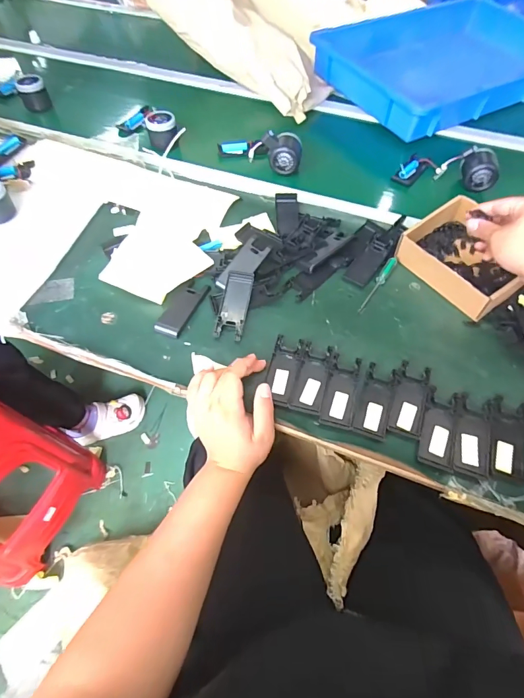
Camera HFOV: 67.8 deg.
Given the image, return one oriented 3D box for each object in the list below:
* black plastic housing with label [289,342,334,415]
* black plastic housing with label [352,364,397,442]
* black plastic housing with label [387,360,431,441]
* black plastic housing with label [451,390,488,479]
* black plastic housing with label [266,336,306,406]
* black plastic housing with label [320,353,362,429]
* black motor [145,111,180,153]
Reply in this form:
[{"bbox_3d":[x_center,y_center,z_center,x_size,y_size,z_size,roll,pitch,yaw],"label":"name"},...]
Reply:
[{"bbox_3d":[0.066,0.037,0.503,0.039,0.007,0.099,15,58,9],"label":"black plastic housing with label"},{"bbox_3d":[0.141,0.063,0.481,0.038,0.012,0.100,18,58,11],"label":"black plastic housing with label"},{"bbox_3d":[0.184,0.062,0.485,0.037,0.006,0.100,18,58,11],"label":"black plastic housing with label"},{"bbox_3d":[0.246,0.100,0.461,0.039,0.007,0.098,12,57,8],"label":"black plastic housing with label"},{"bbox_3d":[0.030,0.029,0.509,0.041,0.012,0.102,8,56,5],"label":"black plastic housing with label"},{"bbox_3d":[0.100,0.052,0.490,0.038,0.009,0.100,13,58,8],"label":"black plastic housing with label"},{"bbox_3d":[-0.196,-0.432,0.765,0.055,0.039,0.056,-13,58,-9],"label":"black motor"}]

